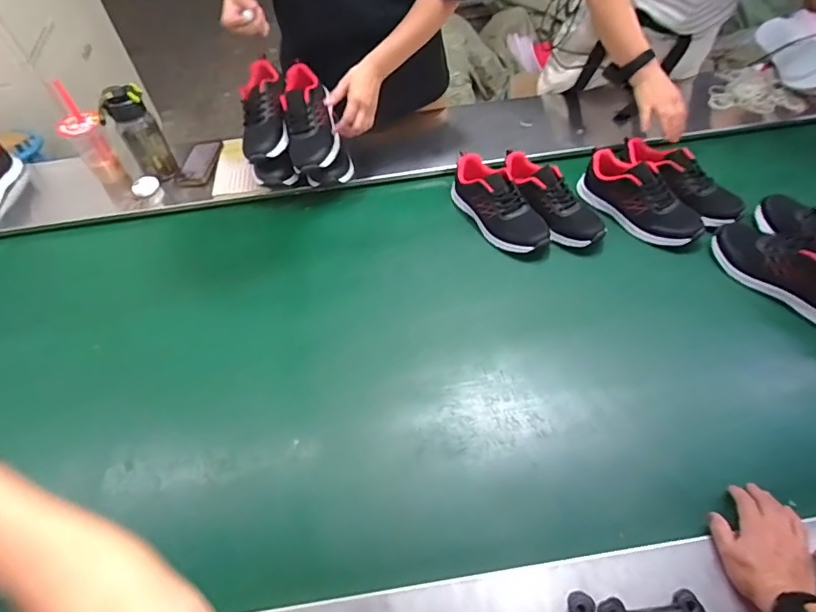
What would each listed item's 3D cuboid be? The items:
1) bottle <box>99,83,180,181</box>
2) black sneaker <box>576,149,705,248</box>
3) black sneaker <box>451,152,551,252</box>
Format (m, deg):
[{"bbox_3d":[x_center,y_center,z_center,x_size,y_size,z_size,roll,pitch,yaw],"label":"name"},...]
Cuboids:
[{"bbox_3d":[-0.564,-0.353,1.020,0.091,0.208,0.067,-27,54,-16],"label":"bottle"},{"bbox_3d":[0.440,-0.202,0.921,0.098,0.092,0.244,-26,54,-15],"label":"black sneaker"},{"bbox_3d":[0.169,-0.197,0.930,0.089,0.085,0.238,-25,53,-15],"label":"black sneaker"}]

